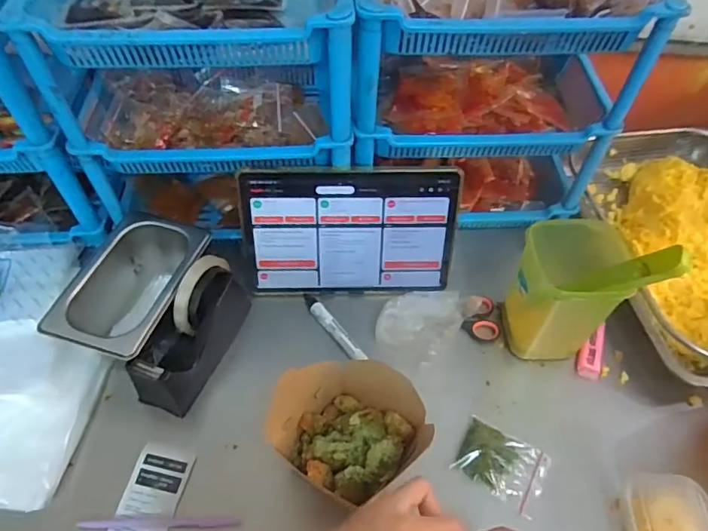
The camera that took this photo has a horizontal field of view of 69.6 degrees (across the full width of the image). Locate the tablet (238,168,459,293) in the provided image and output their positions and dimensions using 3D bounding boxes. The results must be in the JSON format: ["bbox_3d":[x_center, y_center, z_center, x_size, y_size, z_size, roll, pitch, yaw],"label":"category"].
[{"bbox_3d":[-0.004,-0.034,0.615,0.250,0.168,0.011,0,31,-2],"label":"tablet"}]

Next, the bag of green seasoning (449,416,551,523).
[{"bbox_3d":[0.153,0.205,0.526,0.088,0.010,0.064,24,57,16],"label":"bag of green seasoning"}]

